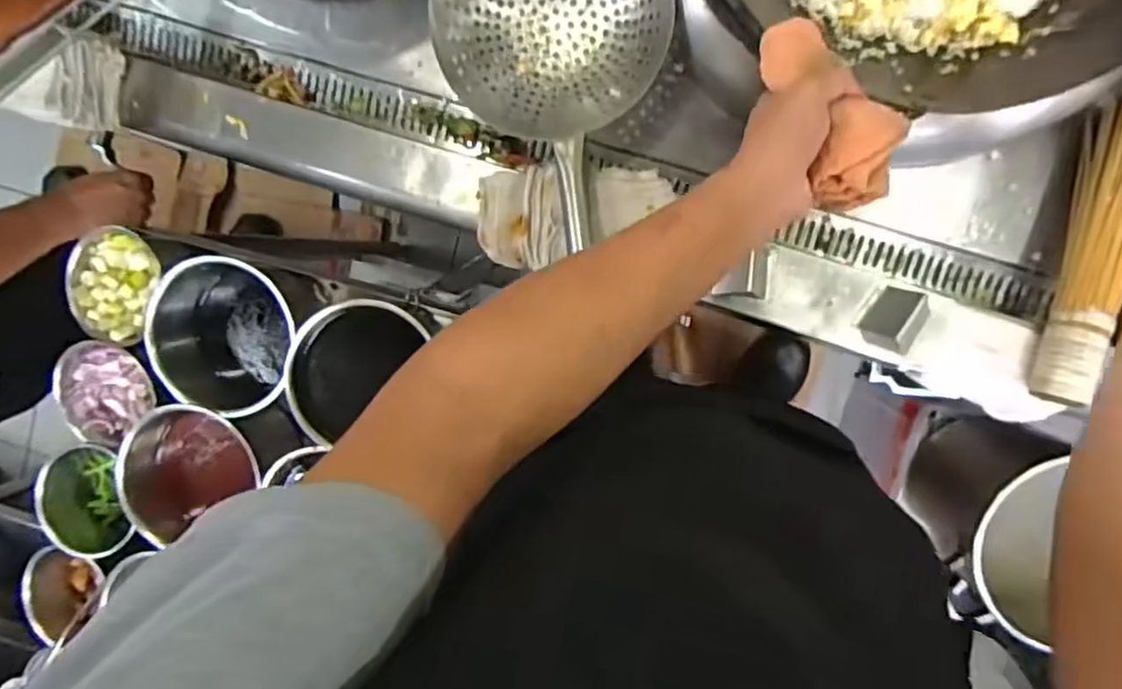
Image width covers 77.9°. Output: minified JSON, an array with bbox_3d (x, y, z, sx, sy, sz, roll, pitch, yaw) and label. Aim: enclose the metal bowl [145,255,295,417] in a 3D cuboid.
[{"bbox_3d":[-0.332,-0.014,0.712,0.147,0.090,0.149,0,96,5],"label":"metal bowl"}]

